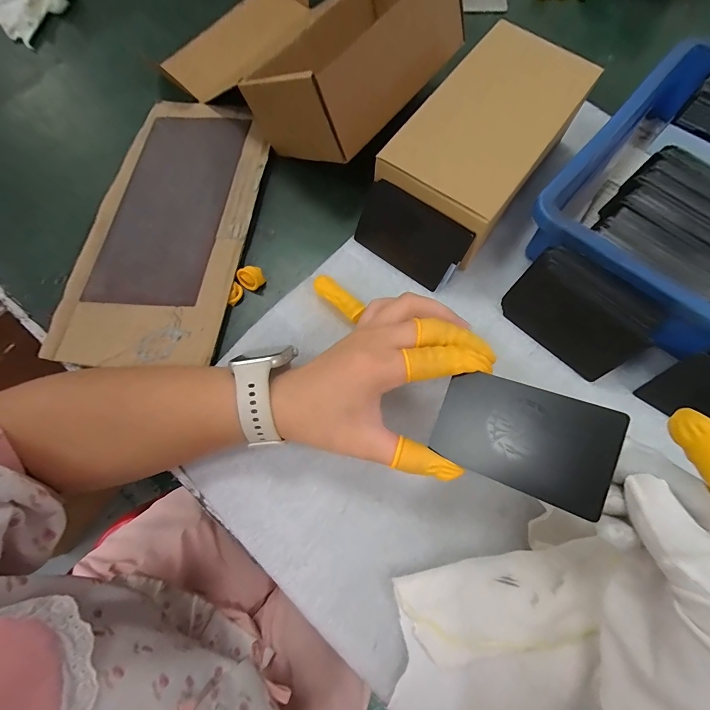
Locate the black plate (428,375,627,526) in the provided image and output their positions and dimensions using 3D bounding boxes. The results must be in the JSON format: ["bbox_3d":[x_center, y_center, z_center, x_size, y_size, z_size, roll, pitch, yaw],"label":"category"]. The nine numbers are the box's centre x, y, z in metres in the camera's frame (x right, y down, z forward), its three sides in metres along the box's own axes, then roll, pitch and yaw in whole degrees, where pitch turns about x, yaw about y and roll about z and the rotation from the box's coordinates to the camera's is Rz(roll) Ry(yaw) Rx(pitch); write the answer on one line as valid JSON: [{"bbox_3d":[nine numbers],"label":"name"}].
[{"bbox_3d":[0.087,0.043,0.188,0.084,0.004,0.053,18,88,29],"label":"black plate"}]

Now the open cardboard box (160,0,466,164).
[{"bbox_3d":[-0.054,-0.300,0.324,0.254,0.090,0.180,37,77,11],"label":"open cardboard box"}]

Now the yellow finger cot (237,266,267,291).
[{"bbox_3d":[-0.087,-0.066,0.297,0.018,0.011,0.019,43,79,12],"label":"yellow finger cot"}]

